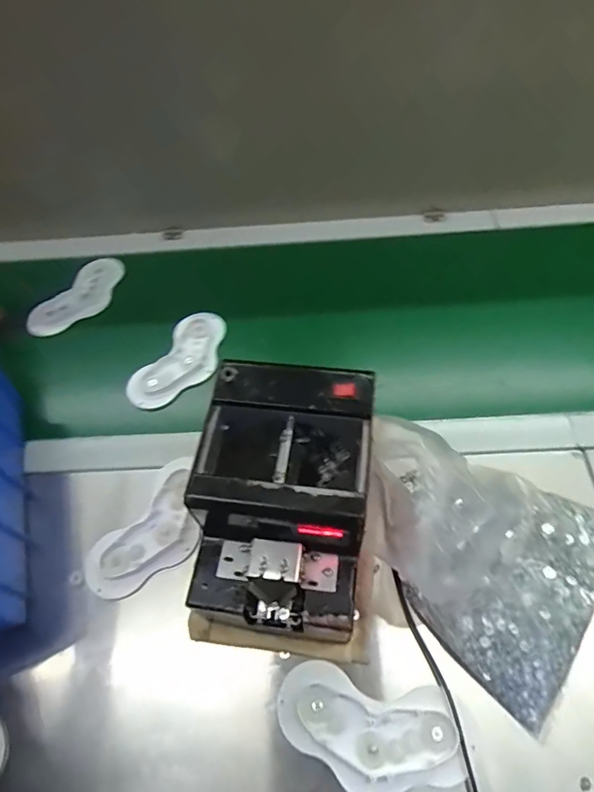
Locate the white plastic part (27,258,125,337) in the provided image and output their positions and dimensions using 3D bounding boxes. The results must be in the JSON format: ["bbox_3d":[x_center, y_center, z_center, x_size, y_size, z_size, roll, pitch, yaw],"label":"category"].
[{"bbox_3d":[-0.301,-0.137,0.674,0.074,0.021,0.155,27,62,18],"label":"white plastic part"}]

